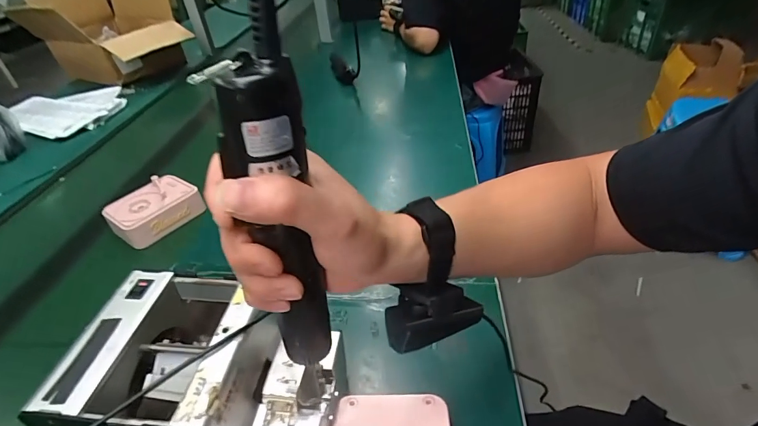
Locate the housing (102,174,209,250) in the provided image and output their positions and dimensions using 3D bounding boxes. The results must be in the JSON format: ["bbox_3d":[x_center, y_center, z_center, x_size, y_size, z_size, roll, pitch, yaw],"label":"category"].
[{"bbox_3d":[-0.365,-0.005,0.654,0.096,0.050,0.128,27,49,36],"label":"housing"}]

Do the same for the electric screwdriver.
[{"bbox_3d":[-0.053,0.038,0.251,0.041,0.260,0.028,-20,46,-22],"label":"electric screwdriver"}]

